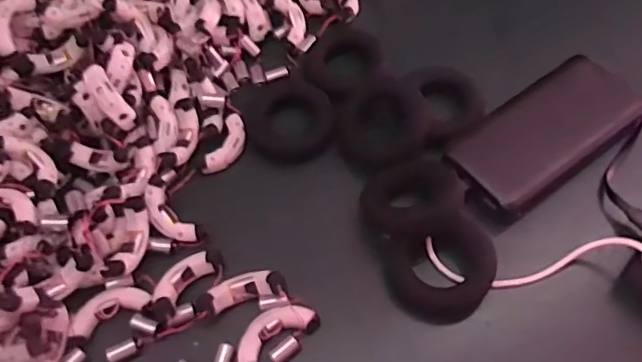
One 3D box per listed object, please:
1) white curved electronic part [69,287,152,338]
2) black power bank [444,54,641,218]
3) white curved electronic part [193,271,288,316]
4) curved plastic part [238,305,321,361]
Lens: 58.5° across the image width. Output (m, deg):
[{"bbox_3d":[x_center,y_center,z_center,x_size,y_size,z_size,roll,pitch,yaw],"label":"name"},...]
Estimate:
[{"bbox_3d":[-0.145,0.086,0.392,0.053,0.010,0.026,-25,60,-12],"label":"white curved electronic part"},{"bbox_3d":[0.174,-0.041,0.441,0.148,0.020,0.075,-35,63,-17],"label":"black power bank"},{"bbox_3d":[-0.056,0.075,0.392,0.064,0.017,0.022,-12,58,-4],"label":"white curved electronic part"},{"bbox_3d":[-0.031,0.099,0.378,0.058,0.013,0.026,-31,61,-15],"label":"curved plastic part"}]

